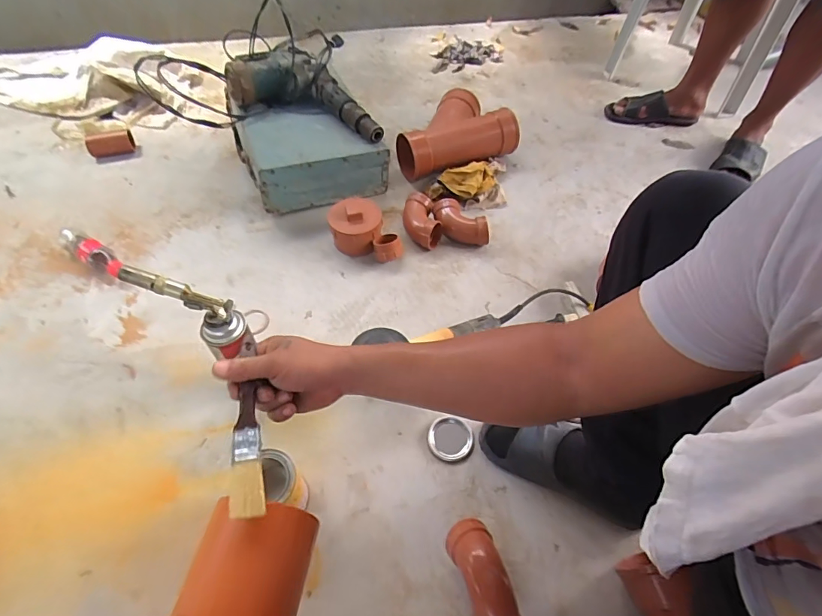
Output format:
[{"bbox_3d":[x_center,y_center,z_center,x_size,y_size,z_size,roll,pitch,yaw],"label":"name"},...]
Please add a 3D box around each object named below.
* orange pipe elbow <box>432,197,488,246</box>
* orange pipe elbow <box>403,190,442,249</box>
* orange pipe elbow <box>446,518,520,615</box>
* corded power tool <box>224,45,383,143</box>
[{"bbox_3d":[0.112,-0.193,0.987,0.122,0.055,0.115,0,53,-1],"label":"orange pipe elbow"},{"bbox_3d":[0.022,-0.194,0.988,0.074,0.064,0.135,-11,53,-12],"label":"orange pipe elbow"},{"bbox_3d":[0.095,0.358,0.568,0.065,0.062,0.152,-12,54,-13],"label":"orange pipe elbow"},{"bbox_3d":[-0.235,-0.528,1.063,0.381,0.090,0.179,16,54,11],"label":"corded power tool"}]

